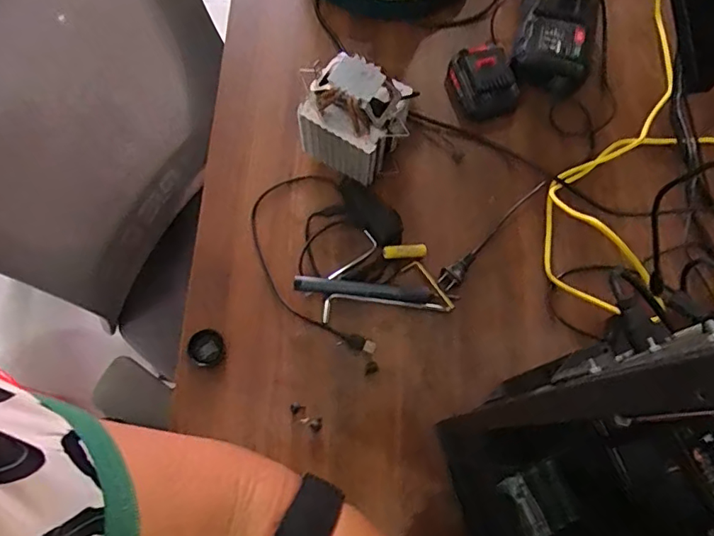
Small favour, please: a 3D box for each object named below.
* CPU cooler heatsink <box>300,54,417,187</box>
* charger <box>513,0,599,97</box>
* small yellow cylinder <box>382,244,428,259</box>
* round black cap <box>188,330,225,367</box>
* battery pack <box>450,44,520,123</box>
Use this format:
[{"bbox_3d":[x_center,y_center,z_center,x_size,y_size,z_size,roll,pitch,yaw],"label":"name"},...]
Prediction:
[{"bbox_3d":[0.001,-0.168,0.579,0.105,0.135,0.088,27,73,7],"label":"CPU cooler heatsink"},{"bbox_3d":[0.263,-0.304,0.669,0.105,0.063,0.136,13,72,2],"label":"charger"},{"bbox_3d":[0.055,-0.019,0.588,0.052,0.013,0.014,-4,72,-16],"label":"small yellow cylinder"},{"bbox_3d":[-0.164,0.088,0.558,0.039,0.009,0.037,1,72,-2],"label":"round black cap"},{"bbox_3d":[0.162,-0.237,0.651,0.068,0.053,0.083,-18,74,-8],"label":"battery pack"}]

